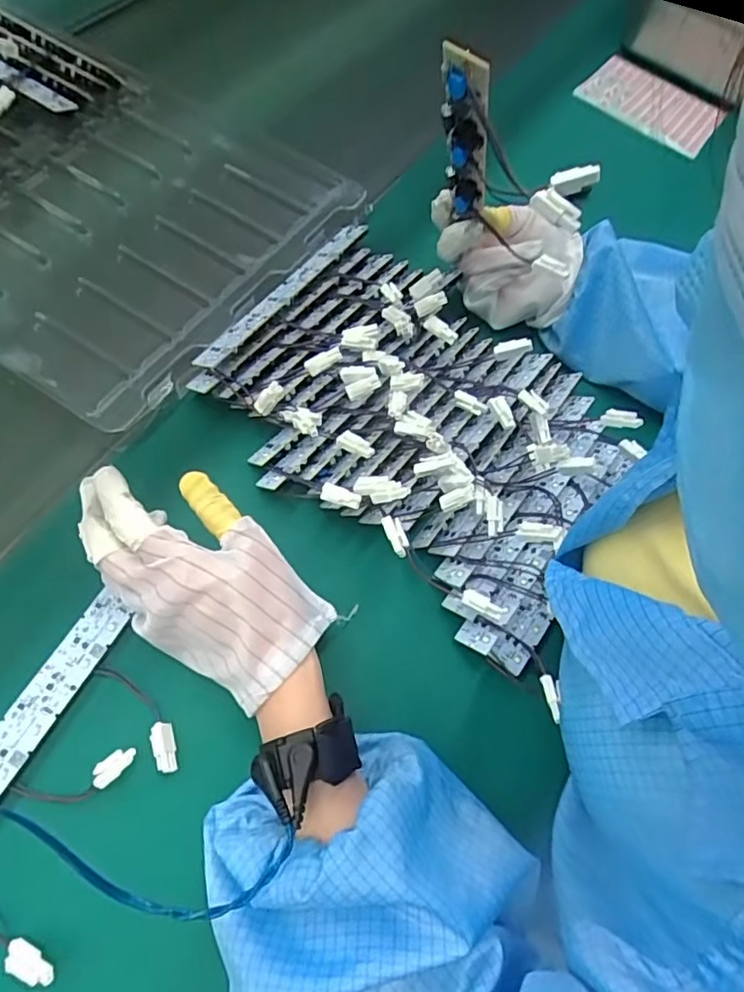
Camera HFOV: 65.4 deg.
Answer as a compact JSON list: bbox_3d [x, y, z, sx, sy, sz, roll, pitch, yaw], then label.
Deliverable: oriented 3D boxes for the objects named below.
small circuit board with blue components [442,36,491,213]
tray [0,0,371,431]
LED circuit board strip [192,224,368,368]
[{"bbox_3d":[0.055,-0.200,0.336,0.024,0.143,0.012,25,96,9],"label":"small circuit board with blue components"},{"bbox_3d":[-0.296,-0.302,0.488,0.538,0.039,0.330,33,65,10],"label":"tray"},{"bbox_3d":[-0.065,-0.161,0.449,0.023,0.006,0.196,23,58,24],"label":"LED circuit board strip"}]

